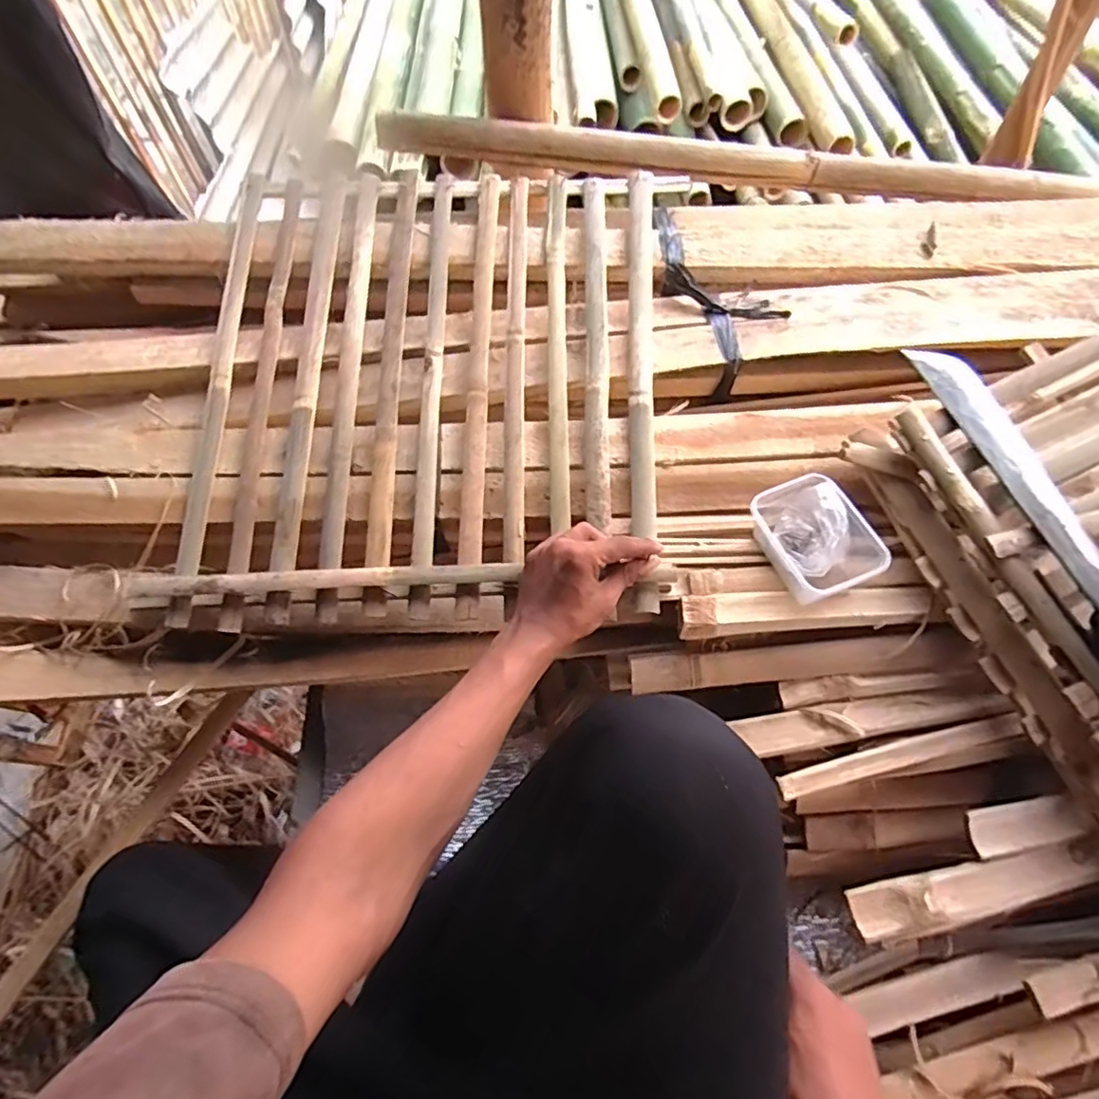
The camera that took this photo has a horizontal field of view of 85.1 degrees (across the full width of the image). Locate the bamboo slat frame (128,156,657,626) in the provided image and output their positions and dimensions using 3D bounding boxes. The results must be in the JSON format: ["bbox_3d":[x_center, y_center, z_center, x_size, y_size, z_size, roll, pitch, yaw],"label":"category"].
[{"bbox_3d":[-0.119,-0.171,0.607,0.438,0.034,0.497,1,75,1],"label":"bamboo slat frame"}]

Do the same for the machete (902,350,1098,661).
[{"bbox_3d":[0.422,-0.014,0.485,0.073,0.046,0.388,-17,63,-10],"label":"machete"}]

